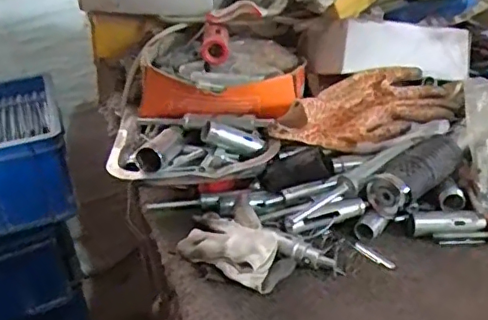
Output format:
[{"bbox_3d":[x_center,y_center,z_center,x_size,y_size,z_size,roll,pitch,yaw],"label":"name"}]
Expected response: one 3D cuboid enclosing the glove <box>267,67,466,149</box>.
[{"bbox_3d":[0.140,-0.056,0.619,0.229,0.054,0.080,-9,30,-9],"label":"glove"}]

